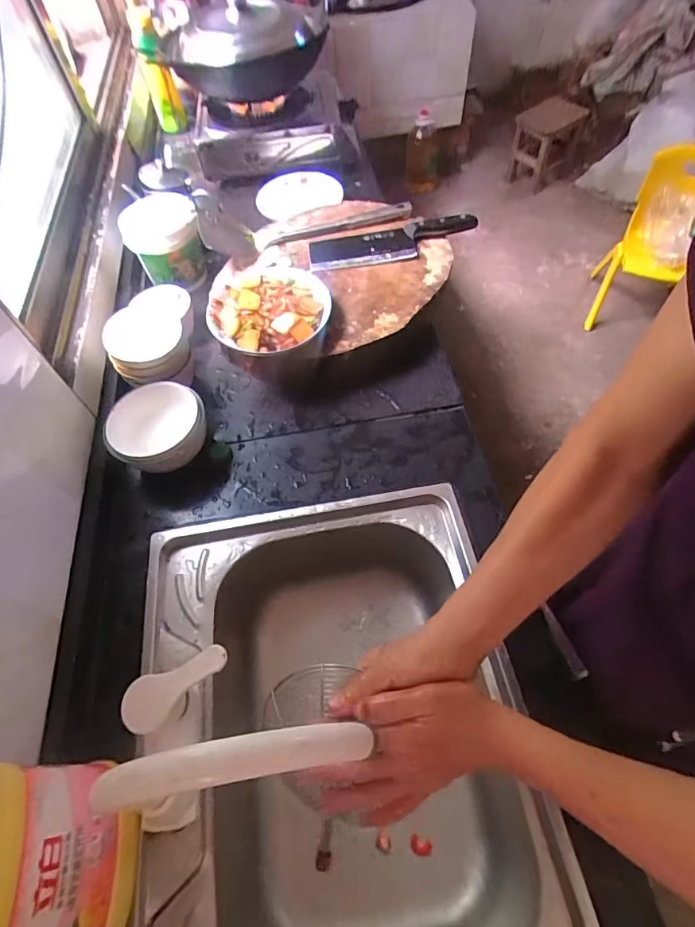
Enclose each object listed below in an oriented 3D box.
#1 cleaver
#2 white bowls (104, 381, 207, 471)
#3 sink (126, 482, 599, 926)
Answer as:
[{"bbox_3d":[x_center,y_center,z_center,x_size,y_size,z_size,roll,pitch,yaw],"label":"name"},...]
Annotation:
[{"bbox_3d":[0.075,-0.388,0.814,0.283,0.035,0.085,-9,58,-1],"label":"cleaver"},{"bbox_3d":[-0.263,-0.041,0.684,0.121,0.085,0.122,-2,59,3],"label":"white bowls"},{"bbox_3d":[-0.009,0.323,0.587,0.408,0.216,0.519,-12,58,-2],"label":"sink"}]

